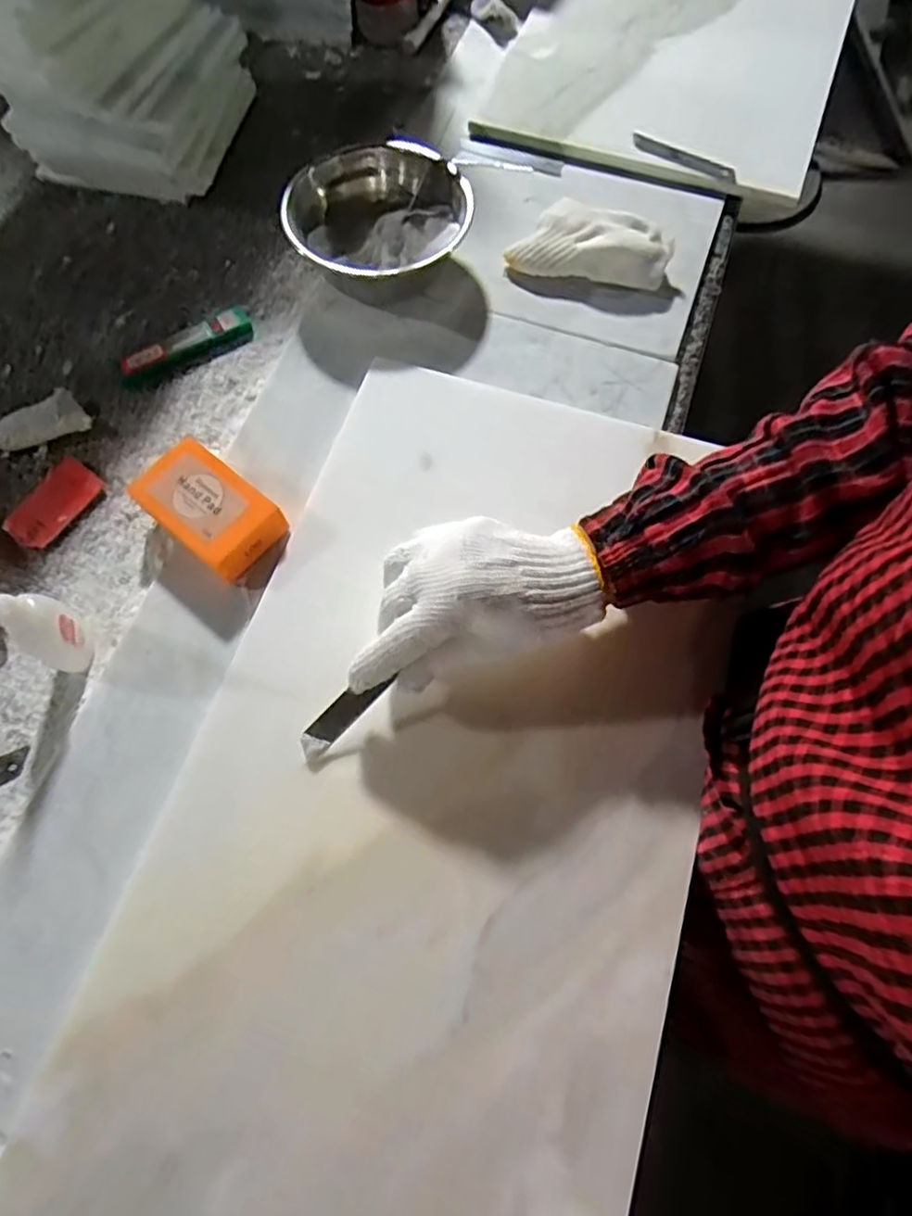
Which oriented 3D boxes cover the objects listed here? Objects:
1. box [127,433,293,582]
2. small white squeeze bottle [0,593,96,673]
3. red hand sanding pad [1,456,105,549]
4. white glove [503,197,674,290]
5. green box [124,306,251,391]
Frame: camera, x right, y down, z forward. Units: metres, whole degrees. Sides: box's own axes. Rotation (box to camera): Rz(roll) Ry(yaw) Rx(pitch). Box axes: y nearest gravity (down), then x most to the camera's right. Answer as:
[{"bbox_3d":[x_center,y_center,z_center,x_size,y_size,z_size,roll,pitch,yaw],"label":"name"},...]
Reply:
[{"bbox_3d":[-0.170,-0.068,0.443,0.094,0.036,0.059,37,74,15],"label":"box"},{"bbox_3d":[-0.259,0.008,0.389,0.025,0.091,0.041,-37,72,-12],"label":"small white squeeze bottle"},{"bbox_3d":[-0.299,-0.078,0.472,0.042,0.007,0.072,33,73,14],"label":"red hand sanding pad"},{"bbox_3d":[0.110,-0.301,0.525,0.127,0.034,0.063,10,69,6],"label":"white glove"},{"bbox_3d":[-0.221,-0.214,0.521,0.111,0.013,0.028,-30,70,-10],"label":"green box"}]

